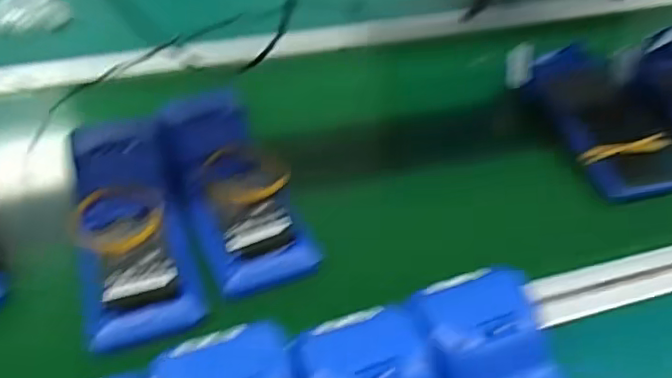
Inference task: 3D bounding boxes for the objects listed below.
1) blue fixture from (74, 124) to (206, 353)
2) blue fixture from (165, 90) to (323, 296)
[{"bbox_3d":[-0.168,0.025,0.486,0.081,0.038,0.212,-14,45,-15],"label":"blue fixture"},{"bbox_3d":[-0.092,-0.009,0.528,0.088,0.041,0.225,-16,46,-18],"label":"blue fixture"}]

